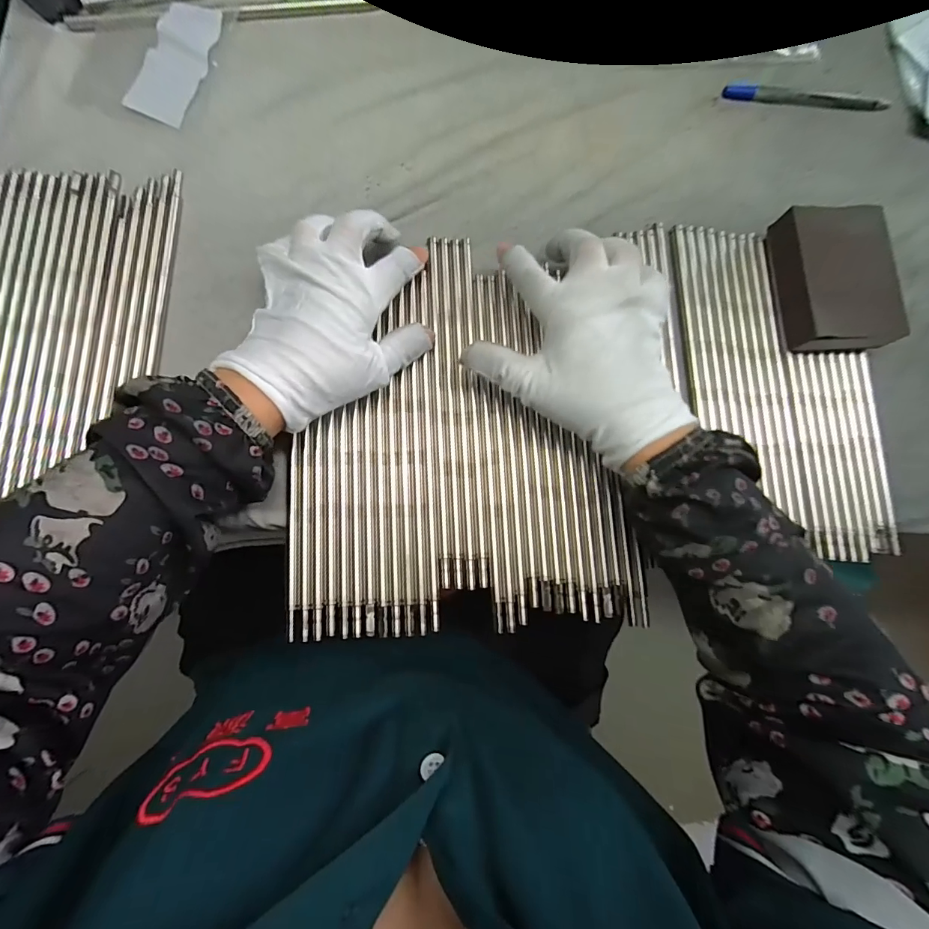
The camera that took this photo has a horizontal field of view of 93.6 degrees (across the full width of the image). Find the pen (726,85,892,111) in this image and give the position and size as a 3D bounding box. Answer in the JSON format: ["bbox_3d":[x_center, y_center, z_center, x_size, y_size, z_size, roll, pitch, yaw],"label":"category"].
[{"bbox_3d":[0.283,-0.302,0.358,0.141,0.011,0.016,-3,82,-6],"label":"pen"}]

